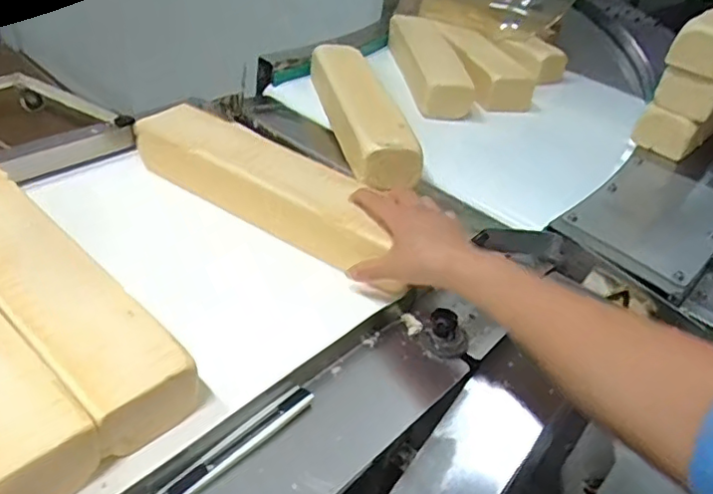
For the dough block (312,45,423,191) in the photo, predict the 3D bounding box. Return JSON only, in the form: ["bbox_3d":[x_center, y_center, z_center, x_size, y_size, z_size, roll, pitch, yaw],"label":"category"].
[{"bbox_3d":[0.006,-0.189,0.831,0.073,0.063,0.332,-2,36,-15],"label":"dough block"}]

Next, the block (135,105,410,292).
[{"bbox_3d":[-0.095,-0.066,0.654,0.320,0.064,0.073,29,41,24],"label":"block"}]

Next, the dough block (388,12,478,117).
[{"bbox_3d":[0.118,-0.309,1.016,0.079,0.065,0.341,3,35,-9],"label":"dough block"}]

